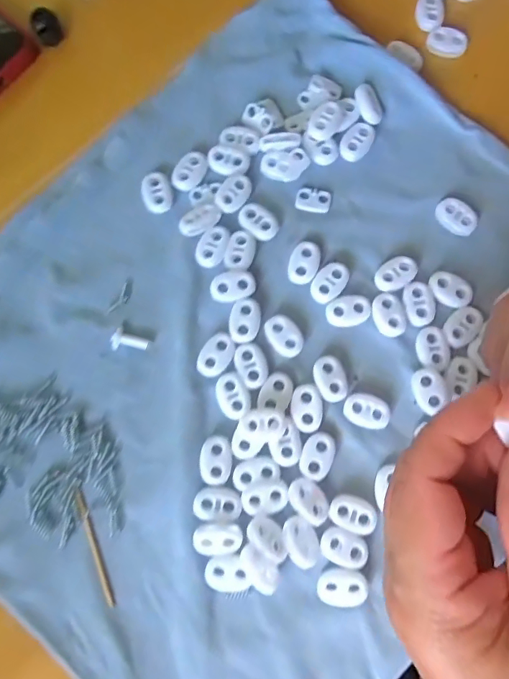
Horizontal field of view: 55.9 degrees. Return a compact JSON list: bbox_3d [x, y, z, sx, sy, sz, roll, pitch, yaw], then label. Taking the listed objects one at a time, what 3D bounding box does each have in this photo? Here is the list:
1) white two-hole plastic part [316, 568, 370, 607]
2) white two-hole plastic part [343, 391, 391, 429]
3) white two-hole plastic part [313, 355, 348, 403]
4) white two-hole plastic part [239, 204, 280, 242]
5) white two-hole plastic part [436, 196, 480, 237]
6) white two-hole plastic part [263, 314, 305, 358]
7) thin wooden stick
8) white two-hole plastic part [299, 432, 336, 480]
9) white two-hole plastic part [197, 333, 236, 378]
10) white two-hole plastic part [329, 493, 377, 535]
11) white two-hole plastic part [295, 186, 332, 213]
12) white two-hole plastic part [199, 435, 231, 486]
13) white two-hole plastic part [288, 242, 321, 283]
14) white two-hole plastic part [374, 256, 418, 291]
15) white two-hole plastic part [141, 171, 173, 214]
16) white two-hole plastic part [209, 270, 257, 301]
[{"bbox_3d":[0.040,0.113,0.218,0.022,0.004,0.015,2,79,2],"label":"white two-hole plastic part"},{"bbox_3d":[0.055,0.034,0.233,0.022,0.004,0.016,18,80,5],"label":"white two-hole plastic part"},{"bbox_3d":[0.037,0.019,0.235,0.015,0.004,0.023,-15,79,-1],"label":"white two-hole plastic part"},{"bbox_3d":[0.002,-0.062,0.250,0.022,0.004,0.015,37,82,8],"label":"white two-hole plastic part"},{"bbox_3d":[0.105,-0.064,0.250,0.013,0.007,0.022,-42,81,-6],"label":"white two-hole plastic part"},{"bbox_3d":[0.015,-0.002,0.239,0.016,0.004,0.022,-38,81,-6],"label":"white two-hole plastic part"},{"bbox_3d":[-0.075,0.096,0.223,0.004,0.004,0.054,-22,80,-3],"label":"thin wooden stick"},{"bbox_3d":[0.030,0.055,0.227,0.015,0.004,0.022,20,80,5],"label":"white two-hole plastic part"},{"bbox_3d":[-0.019,0.007,0.237,0.015,0.004,0.022,33,82,7],"label":"white two-hole plastic part"},{"bbox_3d":[0.046,0.081,0.222,0.022,0.004,0.015,22,81,5],"label":"white two-hole plastic part"},{"bbox_3d":[0.031,-0.074,0.253,0.018,0.004,0.014,13,80,4],"label":"white two-hole plastic part"},{"bbox_3d":[-0.019,0.057,0.227,0.015,0.004,0.022,2,79,2],"label":"white two-hole plastic part"},{"bbox_3d":[0.026,-0.039,0.246,0.015,0.004,0.022,16,80,4],"label":"white two-hole plastic part"},{"bbox_3d":[0.072,-0.033,0.245,0.022,0.006,0.014,-34,80,-5],"label":"white two-hole plastic part"},{"bbox_3d":[-0.052,-0.079,0.255,0.015,0.004,0.023,-19,79,-2],"label":"white two-hole plastic part"},{"bbox_3d":[-0.011,-0.027,0.244,0.023,0.004,0.015,-7,79,0],"label":"white two-hole plastic part"}]

